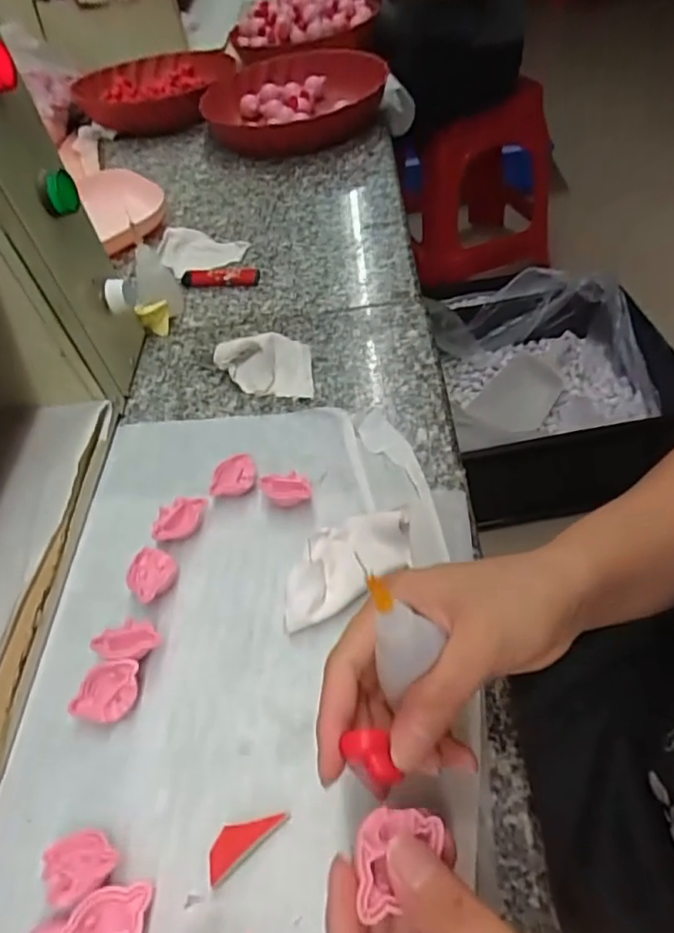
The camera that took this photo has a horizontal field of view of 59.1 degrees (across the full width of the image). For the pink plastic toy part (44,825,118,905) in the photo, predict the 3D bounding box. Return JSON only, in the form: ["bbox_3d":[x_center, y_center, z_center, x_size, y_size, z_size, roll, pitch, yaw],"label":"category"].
[{"bbox_3d":[-0.111,0.171,0.256,0.032,0.006,0.028,-33,38,-11],"label":"pink plastic toy part"}]

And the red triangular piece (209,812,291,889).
[{"bbox_3d":[-0.041,0.162,0.260,0.039,0.004,0.016,-34,54,-22],"label":"red triangular piece"}]

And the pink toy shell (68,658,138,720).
[{"bbox_3d":[-0.119,0.115,0.305,0.033,0.009,0.027,-5,49,1],"label":"pink toy shell"}]

